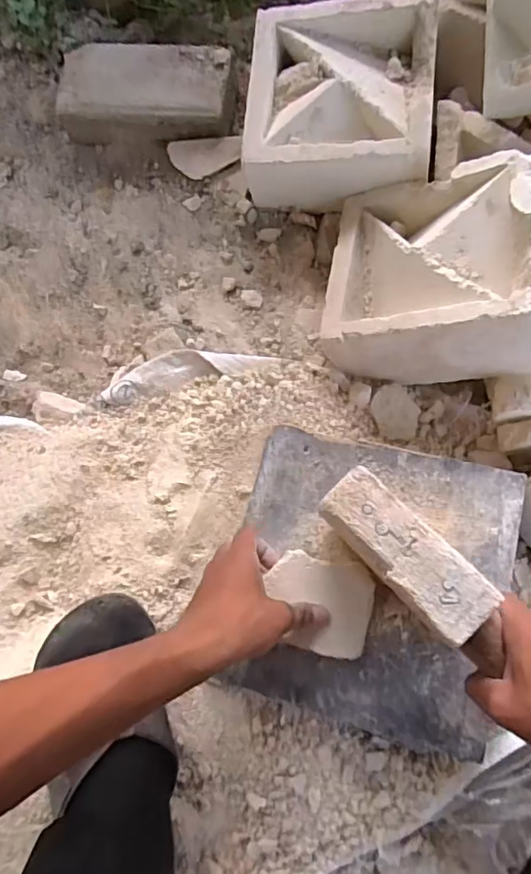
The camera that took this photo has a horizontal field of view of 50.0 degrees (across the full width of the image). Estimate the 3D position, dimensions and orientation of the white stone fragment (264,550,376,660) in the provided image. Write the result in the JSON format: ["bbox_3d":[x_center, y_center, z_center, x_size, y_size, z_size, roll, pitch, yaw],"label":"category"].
[{"bbox_3d":[0.046,0.142,0.484,0.087,0.013,0.077,10,71,6],"label":"white stone fragment"}]

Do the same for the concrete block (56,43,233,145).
[{"bbox_3d":[-0.150,-0.431,0.726,0.216,0.067,0.113,8,76,7],"label":"concrete block"}]

